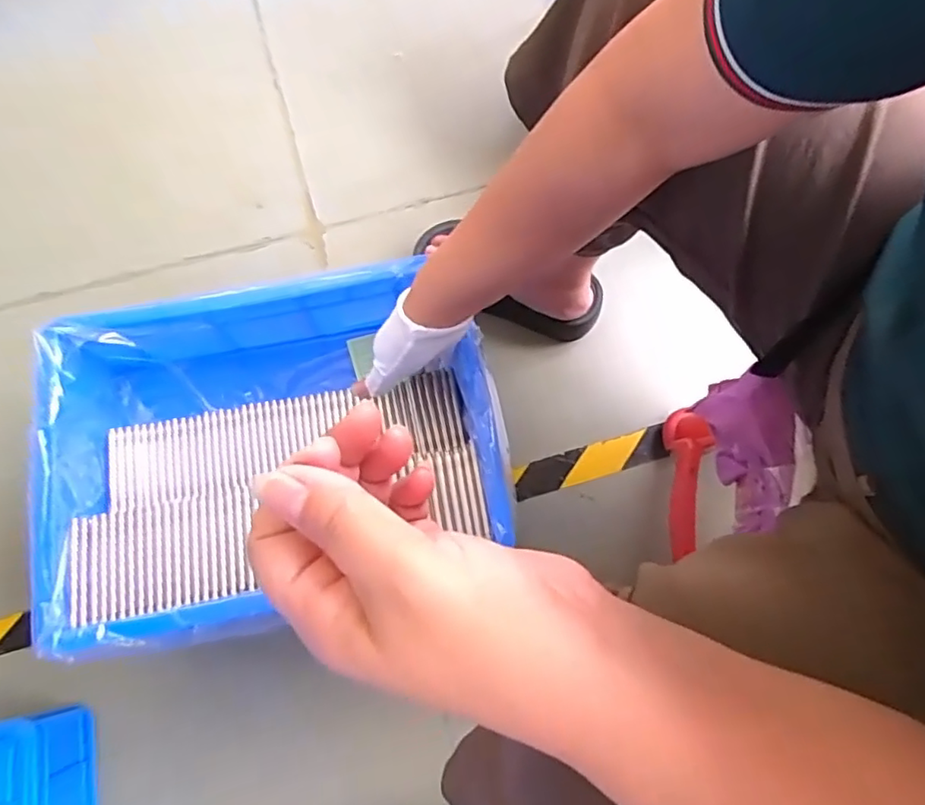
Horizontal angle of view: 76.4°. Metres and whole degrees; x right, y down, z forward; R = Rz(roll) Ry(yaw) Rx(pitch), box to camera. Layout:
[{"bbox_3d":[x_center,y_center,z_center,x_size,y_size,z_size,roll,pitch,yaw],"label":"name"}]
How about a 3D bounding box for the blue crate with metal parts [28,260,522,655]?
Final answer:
[{"bbox_3d":[-0.185,0.046,0.577,0.389,0.115,0.301,-12,75,-4],"label":"blue crate with metal parts"}]

